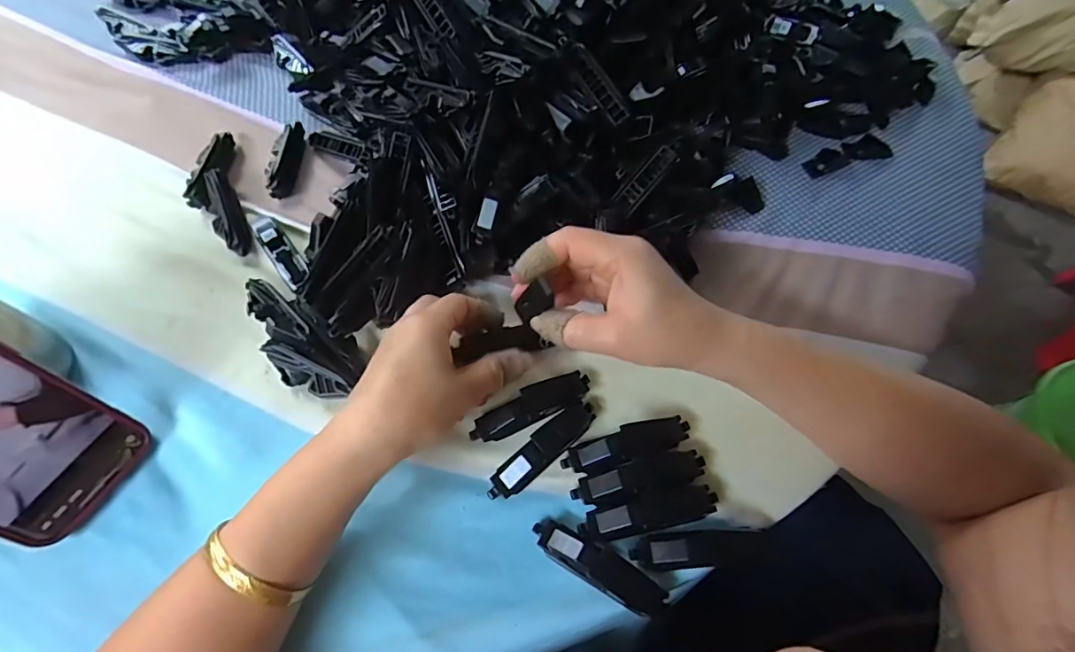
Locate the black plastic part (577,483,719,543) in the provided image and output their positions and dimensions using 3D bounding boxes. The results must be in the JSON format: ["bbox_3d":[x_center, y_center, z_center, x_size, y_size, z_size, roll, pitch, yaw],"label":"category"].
[{"bbox_3d":[0.065,0.109,0.295,0.080,0.011,0.021,-11,63,-8],"label":"black plastic part"}]

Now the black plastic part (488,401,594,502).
[{"bbox_3d":[0.004,0.075,0.308,0.079,0.016,0.020,-38,70,-20],"label":"black plastic part"}]

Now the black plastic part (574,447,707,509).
[{"bbox_3d":[0.061,0.090,0.301,0.080,0.013,0.021,-14,64,-9],"label":"black plastic part"}]

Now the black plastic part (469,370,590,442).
[{"bbox_3d":[-0.004,0.051,0.321,0.080,0.013,0.020,-23,65,-13],"label":"black plastic part"}]

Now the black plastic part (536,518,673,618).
[{"bbox_3d":[0.034,0.133,0.278,0.079,0.015,0.020,28,65,12],"label":"black plastic part"}]

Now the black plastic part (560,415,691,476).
[{"bbox_3d":[0.055,0.072,0.309,0.079,0.011,0.020,-16,64,-10],"label":"black plastic part"}]

